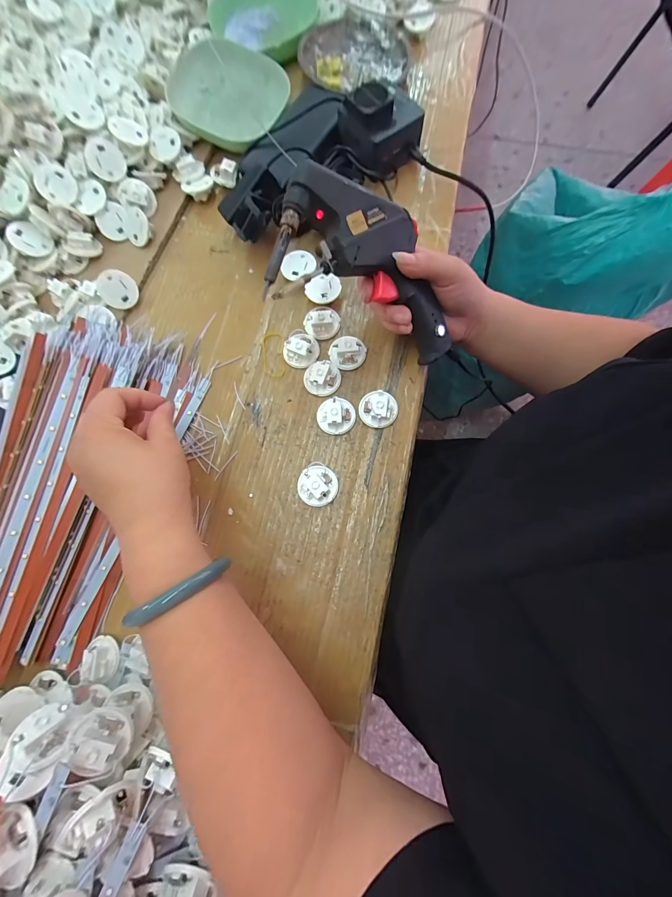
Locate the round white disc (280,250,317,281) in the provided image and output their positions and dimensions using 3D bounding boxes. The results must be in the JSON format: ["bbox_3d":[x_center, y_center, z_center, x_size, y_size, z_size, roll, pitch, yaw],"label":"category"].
[{"bbox_3d":[-0.041,-0.204,0.364,0.034,0.009,0.034,-1,77,3],"label":"round white disc"}]

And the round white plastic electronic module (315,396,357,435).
[{"bbox_3d":[0.000,-0.034,0.331,0.039,0.015,0.035,-21,76,-2],"label":"round white plastic electronic module"}]

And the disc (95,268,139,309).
[{"bbox_3d":[-0.244,-0.177,0.367,0.040,0.004,0.038,-7,118,-13],"label":"disc"}]

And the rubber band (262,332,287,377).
[{"bbox_3d":[-0.068,-0.103,0.358,0.026,0.005,0.053,-6,80,2],"label":"rubber band"}]

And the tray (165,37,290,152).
[{"bbox_3d":[-0.138,-0.442,0.414,0.143,0.032,0.128,12,77,6],"label":"tray"}]

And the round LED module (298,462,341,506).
[{"bbox_3d":[-0.017,0.035,0.316,0.038,0.017,0.039,-1,77,3],"label":"round LED module"}]

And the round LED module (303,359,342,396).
[{"bbox_3d":[-0.014,-0.074,0.340,0.038,0.013,0.034,-19,76,-2],"label":"round LED module"}]

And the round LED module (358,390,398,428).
[{"bbox_3d":[0.043,-0.041,0.330,0.038,0.018,0.038,-1,77,3],"label":"round LED module"}]

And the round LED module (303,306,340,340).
[{"bbox_3d":[-0.014,-0.137,0.354,0.033,0.014,0.036,-1,77,3],"label":"round LED module"}]

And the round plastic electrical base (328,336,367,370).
[{"bbox_3d":[0.012,-0.101,0.345,0.035,0.016,0.034,-1,77,3],"label":"round plastic electrical base"}]

